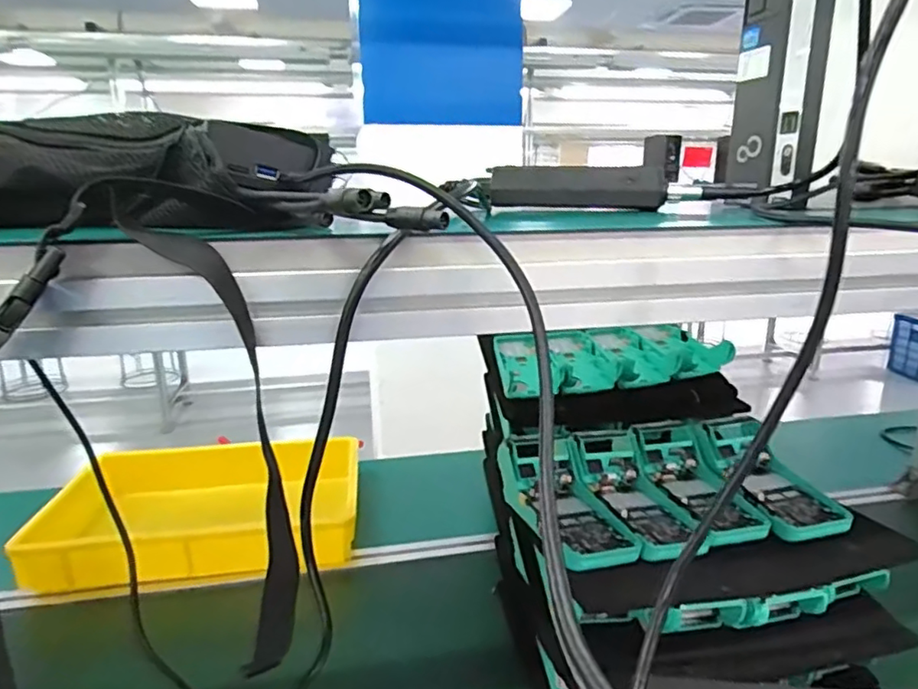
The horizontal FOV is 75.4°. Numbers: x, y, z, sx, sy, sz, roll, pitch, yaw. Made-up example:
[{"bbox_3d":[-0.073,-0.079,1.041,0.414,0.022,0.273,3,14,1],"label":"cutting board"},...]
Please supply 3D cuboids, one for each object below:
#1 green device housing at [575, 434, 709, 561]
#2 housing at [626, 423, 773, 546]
[{"bbox_3d":[0.181,0.155,0.619,0.089,0.051,0.182,-4,29,-14],"label":"green device housing"},{"bbox_3d":[0.254,0.154,0.647,0.091,0.046,0.169,-4,30,-12],"label":"housing"}]

